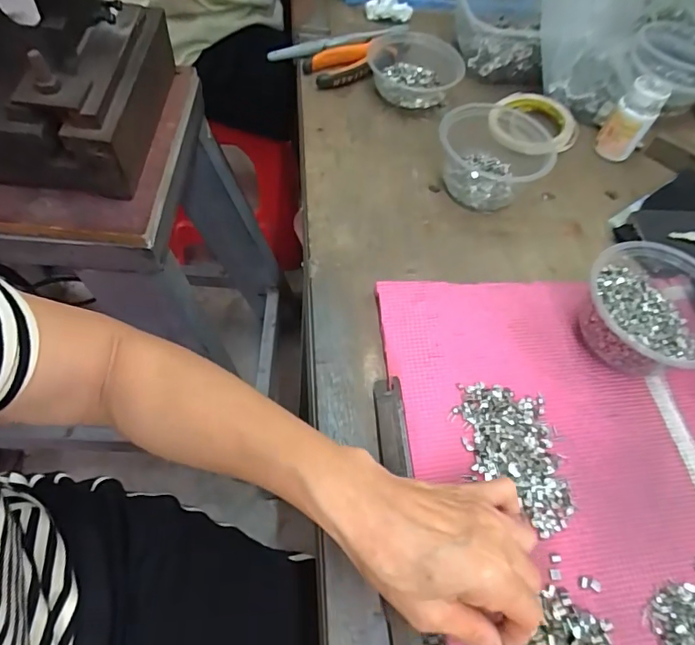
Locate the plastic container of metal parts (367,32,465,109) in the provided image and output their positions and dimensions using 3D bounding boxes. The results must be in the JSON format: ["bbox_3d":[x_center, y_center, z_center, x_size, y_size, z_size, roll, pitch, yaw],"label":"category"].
[{"bbox_3d":[0.081,-0.308,0.596,0.110,0.043,0.103,3,59,-6],"label":"plastic container of metal parts"}]

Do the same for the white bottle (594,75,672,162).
[{"bbox_3d":[0.322,-0.229,0.551,0.045,0.084,0.041,34,60,14],"label":"white bottle"}]

